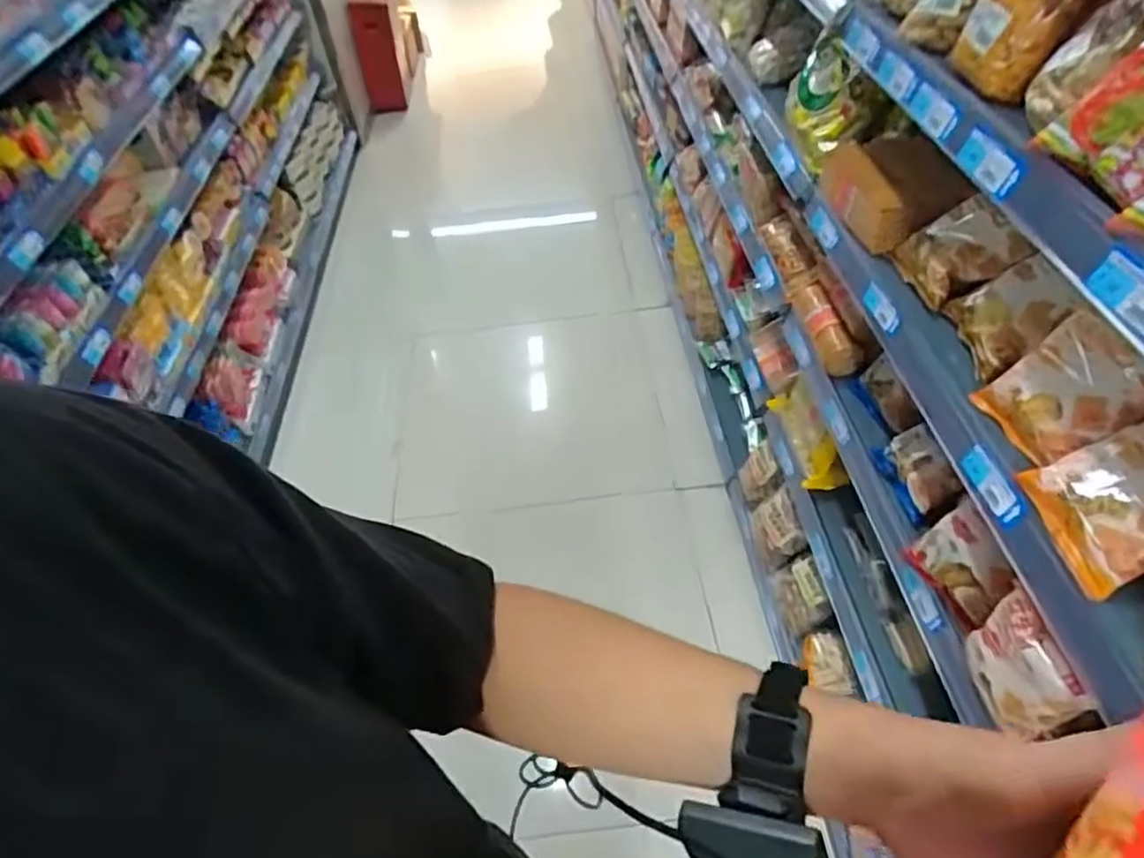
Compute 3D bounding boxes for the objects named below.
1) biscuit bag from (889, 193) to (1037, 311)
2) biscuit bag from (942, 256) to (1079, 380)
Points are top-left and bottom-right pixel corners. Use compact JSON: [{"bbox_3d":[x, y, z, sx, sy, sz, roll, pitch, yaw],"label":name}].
[{"bbox_3d":[0.516,-0.237,0.892,0.083,0.114,0.130,-10,49,-6],"label":"biscuit bag"},{"bbox_3d":[0.527,-0.143,0.813,0.066,0.112,0.131,2,49,5],"label":"biscuit bag"}]

